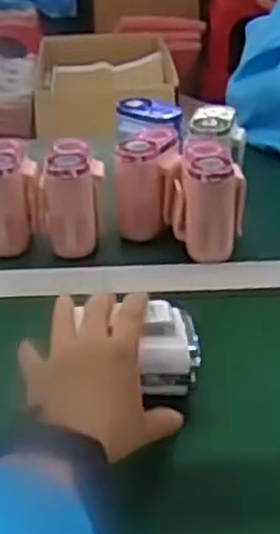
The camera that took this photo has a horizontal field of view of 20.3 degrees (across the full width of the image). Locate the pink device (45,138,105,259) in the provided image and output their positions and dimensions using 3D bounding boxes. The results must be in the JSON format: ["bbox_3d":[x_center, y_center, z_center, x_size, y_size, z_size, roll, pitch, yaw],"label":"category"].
[{"bbox_3d":[-0.055,-0.058,0.650,0.052,0.081,0.060,-7,31,-4],"label":"pink device"}]

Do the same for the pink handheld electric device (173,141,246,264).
[{"bbox_3d":[0.053,-0.055,0.638,0.062,0.076,0.072,-2,31,4],"label":"pink handheld electric device"}]

